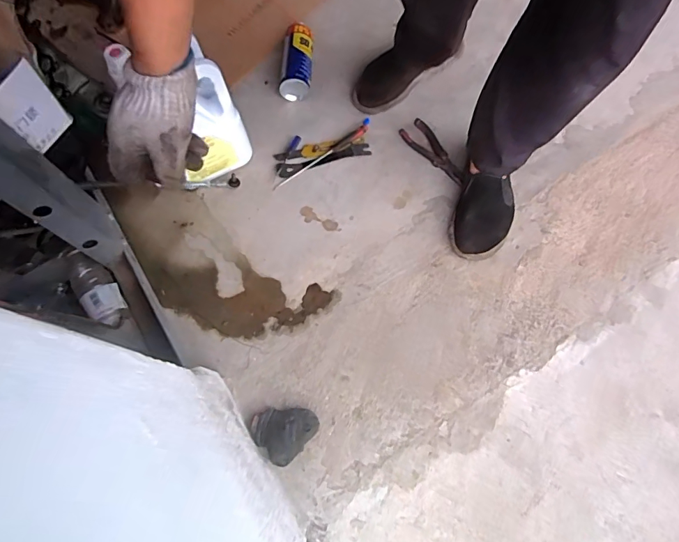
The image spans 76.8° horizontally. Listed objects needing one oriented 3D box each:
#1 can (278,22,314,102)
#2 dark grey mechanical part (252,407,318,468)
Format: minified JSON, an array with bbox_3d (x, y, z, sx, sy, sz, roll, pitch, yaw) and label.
[{"bbox_3d":[-0.088,-0.446,0.924,0.062,0.064,0.165,3,70,4],"label":"can"},{"bbox_3d":[-0.089,0.252,0.688,0.086,0.037,0.092,43,77,16],"label":"dark grey mechanical part"}]

